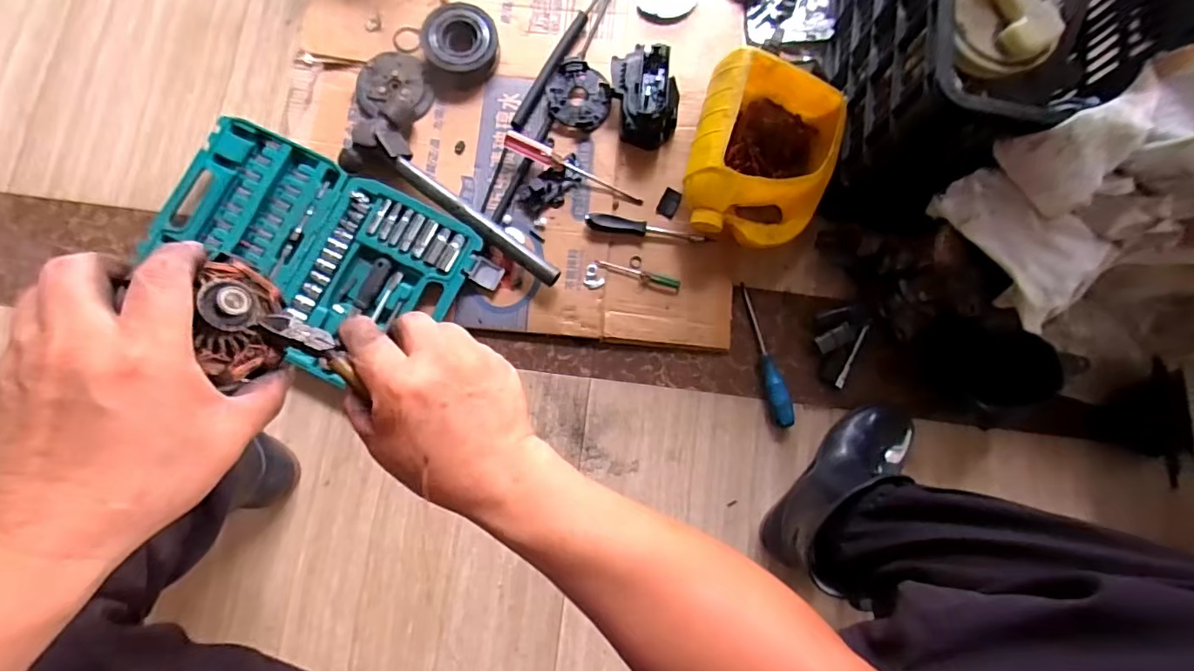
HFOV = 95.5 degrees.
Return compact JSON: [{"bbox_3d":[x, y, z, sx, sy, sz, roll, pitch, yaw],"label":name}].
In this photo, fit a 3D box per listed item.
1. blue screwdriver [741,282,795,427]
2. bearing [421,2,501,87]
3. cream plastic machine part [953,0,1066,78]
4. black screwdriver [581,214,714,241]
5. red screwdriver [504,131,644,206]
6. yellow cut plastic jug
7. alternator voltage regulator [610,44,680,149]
[{"bbox_3d":[0.227,0.025,0.720,0.028,0.031,0.192,-9,81,-4],"label":"blue screwdriver"},{"bbox_3d":[-0.189,-0.404,0.755,0.104,0.037,0.107,0,80,-3],"label":"bearing"},{"bbox_3d":[0.398,-0.317,0.533,0.095,0.039,0.116,6,78,0],"label":"cream plastic machine part"},{"bbox_3d":[0.069,-0.142,0.718,0.166,0.025,0.018,8,80,-1],"label":"black screwdriver"},{"bbox_3d":[-0.031,-0.224,0.732,0.197,0.021,0.021,23,79,-4],"label":"red screwdriver"},{"bbox_3d":[0.212,-0.228,0.693,0.176,0.116,0.222,15,80,0],"label":"yellow cut plastic jug"},{"bbox_3d":[0.065,-0.318,0.723,0.080,0.068,0.121,-12,81,-5],"label":"alternator voltage regulator"}]

